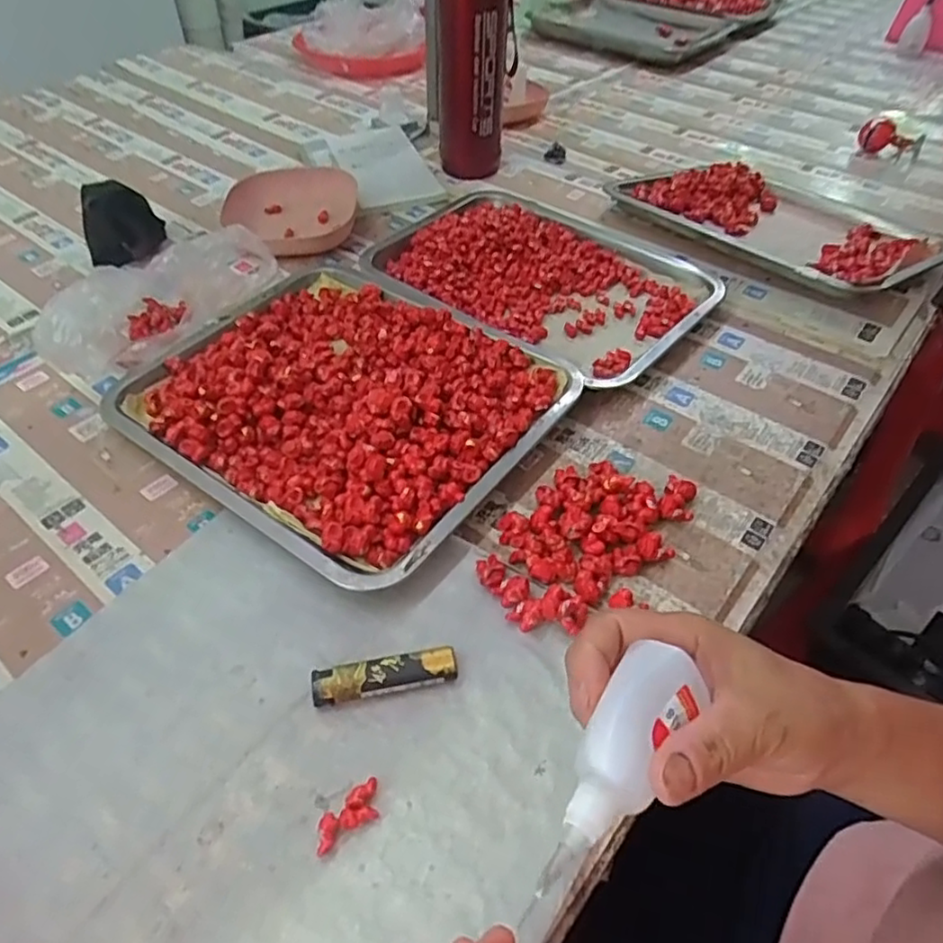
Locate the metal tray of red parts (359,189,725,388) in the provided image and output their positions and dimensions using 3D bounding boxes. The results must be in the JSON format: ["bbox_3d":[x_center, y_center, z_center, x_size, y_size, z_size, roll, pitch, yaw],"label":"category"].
[{"bbox_3d":[0.065,-0.198,0.644,0.320,0.033,0.232,31,53,25],"label":"metal tray of red parts"}]

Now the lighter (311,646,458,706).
[{"bbox_3d":[-0.048,0.115,0.370,0.079,0.011,0.020,-7,48,-6],"label":"lighter"}]

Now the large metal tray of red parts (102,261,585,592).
[{"bbox_3d":[-0.105,-0.065,0.521,0.313,0.034,0.259,28,54,23],"label":"large metal tray of red parts"}]

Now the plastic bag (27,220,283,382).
[{"bbox_3d":[-0.274,-0.145,0.561,0.122,0.081,0.177,33,56,26],"label":"plastic bag"}]

